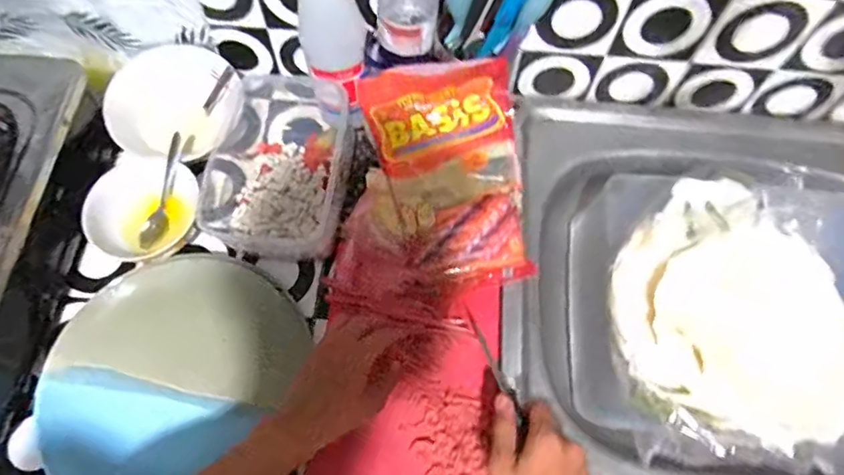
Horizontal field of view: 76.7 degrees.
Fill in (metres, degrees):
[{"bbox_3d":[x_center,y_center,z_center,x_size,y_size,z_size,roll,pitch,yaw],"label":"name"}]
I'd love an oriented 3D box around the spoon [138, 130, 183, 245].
[{"bbox_3d":[-0.280,-0.049,0.582,0.021,0.014,0.128,22,97,8],"label":"spoon"}]

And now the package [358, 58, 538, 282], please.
[{"bbox_3d":[0.026,-0.064,0.558,0.167,0.055,0.222,-2,98,-2],"label":"package"}]

